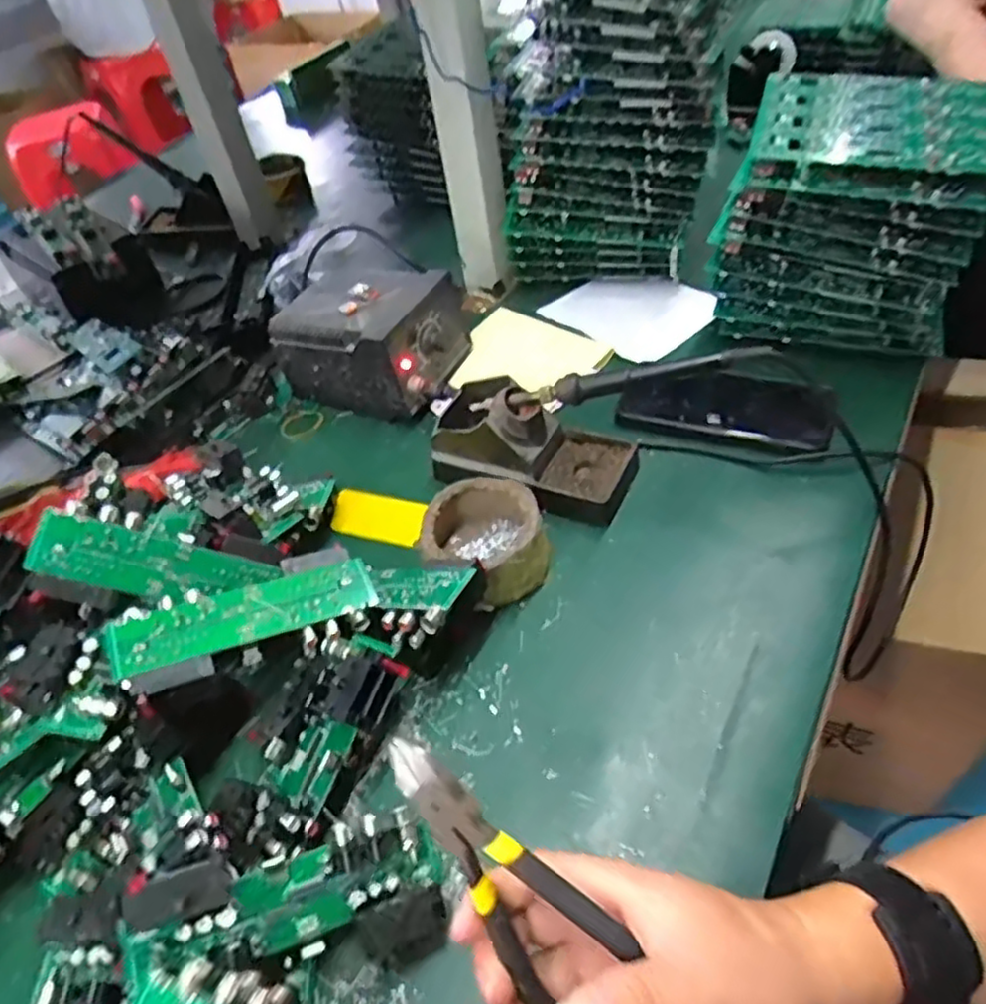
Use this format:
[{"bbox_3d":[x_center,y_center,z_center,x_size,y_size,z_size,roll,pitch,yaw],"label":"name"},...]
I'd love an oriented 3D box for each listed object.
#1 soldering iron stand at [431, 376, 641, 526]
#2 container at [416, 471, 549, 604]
[{"bbox_3d":[0.032,-0.049,0.536,0.153,0.079,0.075,20,52,24],"label":"soldering iron stand"},{"bbox_3d":[-0.008,0.029,0.491,0.083,0.049,0.085,-5,48,6],"label":"container"}]

